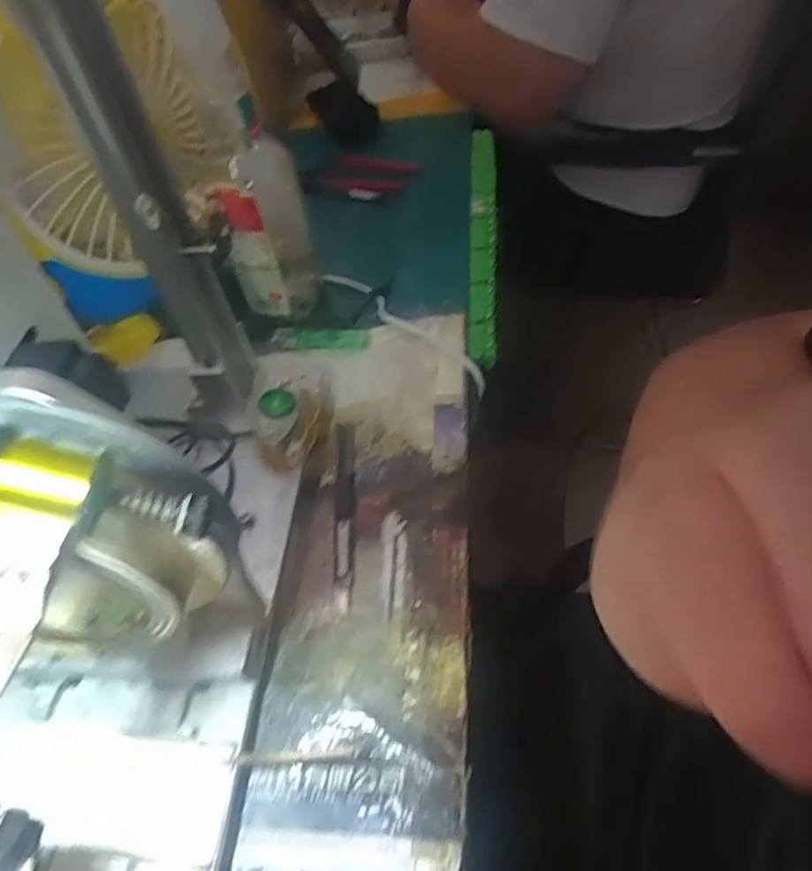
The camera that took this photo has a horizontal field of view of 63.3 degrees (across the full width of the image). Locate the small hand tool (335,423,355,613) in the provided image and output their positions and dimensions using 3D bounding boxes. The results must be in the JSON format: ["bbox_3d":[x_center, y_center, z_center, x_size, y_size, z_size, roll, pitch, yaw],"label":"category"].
[{"bbox_3d":[-0.039,0.047,0.422,0.012,0.004,0.138,-6,50,4],"label":"small hand tool"}]

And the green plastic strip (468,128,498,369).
[{"bbox_3d":[0.069,-0.191,0.588,0.023,0.012,0.345,-1,50,8],"label":"green plastic strip"}]

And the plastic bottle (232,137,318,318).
[{"bbox_3d":[-0.107,-0.156,0.512,0.062,0.124,0.050,-12,50,0],"label":"plastic bottle"}]

